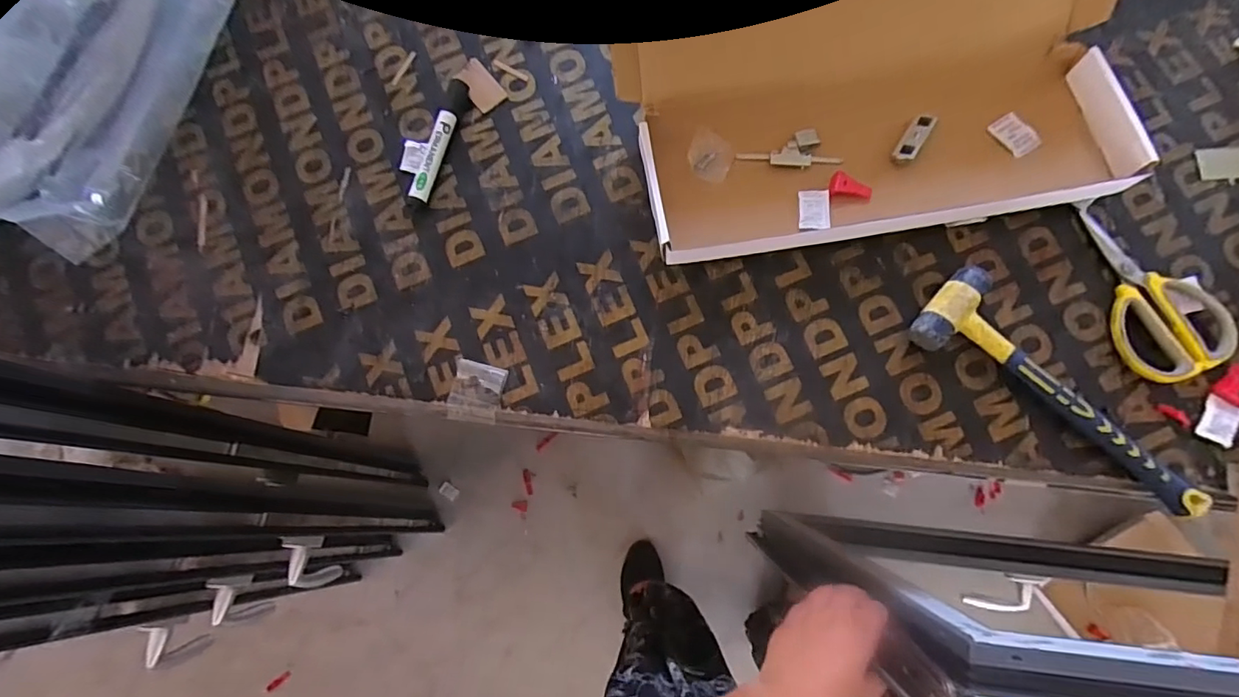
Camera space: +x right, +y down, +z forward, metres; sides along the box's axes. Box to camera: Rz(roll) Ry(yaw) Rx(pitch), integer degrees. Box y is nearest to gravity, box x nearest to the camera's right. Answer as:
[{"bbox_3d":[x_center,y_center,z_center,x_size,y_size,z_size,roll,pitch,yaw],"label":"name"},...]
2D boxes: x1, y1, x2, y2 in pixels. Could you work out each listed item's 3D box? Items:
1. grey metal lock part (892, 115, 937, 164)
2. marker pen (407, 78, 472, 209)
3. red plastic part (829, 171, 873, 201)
[{"bbox_3d":[0.264,-0.188,0.480,0.019,0.013,0.050,34,81,8],"label":"grey metal lock part"},{"bbox_3d":[-0.170,-0.195,0.499,0.022,0.015,0.130,16,79,5],"label":"marker pen"},{"bbox_3d":[0.207,-0.146,0.475,0.037,0.007,0.023,8,79,3],"label":"red plastic part"}]

